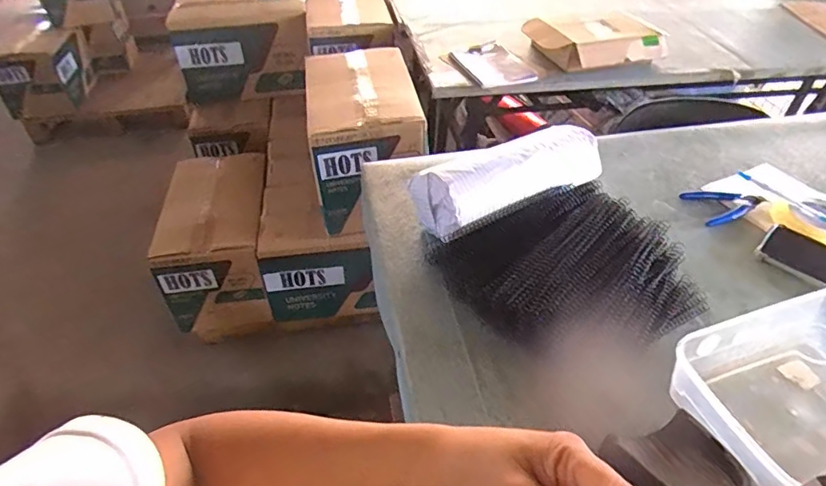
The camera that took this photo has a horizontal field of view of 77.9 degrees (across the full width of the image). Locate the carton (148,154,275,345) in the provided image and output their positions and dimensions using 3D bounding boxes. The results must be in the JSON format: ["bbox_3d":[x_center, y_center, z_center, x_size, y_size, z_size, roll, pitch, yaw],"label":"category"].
[{"bbox_3d":[-0.598,-0.017,1.603,0.294,0.323,0.499,-5,44,-7],"label":"carton"}]

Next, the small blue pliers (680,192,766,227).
[{"bbox_3d":[0.459,-0.053,0.743,0.109,0.009,0.076,-4,44,-6],"label":"small blue pliers"}]

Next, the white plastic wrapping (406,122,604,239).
[{"bbox_3d":[0.132,-0.094,0.693,0.264,0.076,0.091,-18,47,-19],"label":"white plastic wrapping"}]

